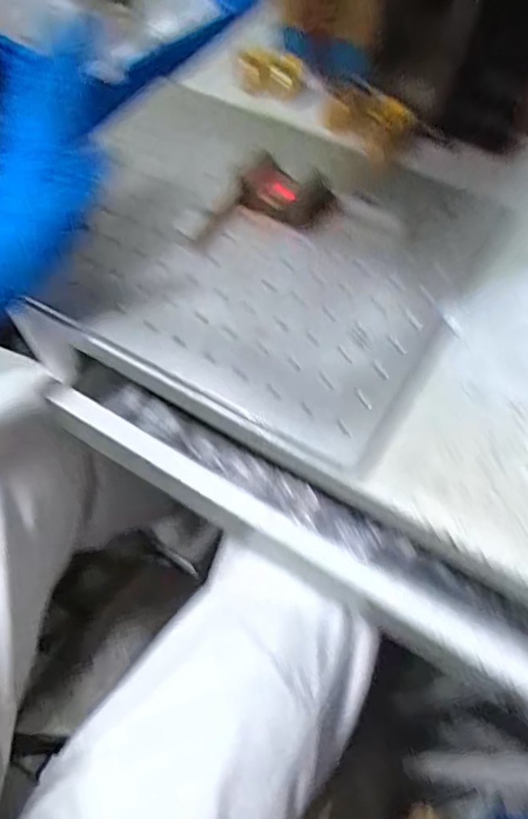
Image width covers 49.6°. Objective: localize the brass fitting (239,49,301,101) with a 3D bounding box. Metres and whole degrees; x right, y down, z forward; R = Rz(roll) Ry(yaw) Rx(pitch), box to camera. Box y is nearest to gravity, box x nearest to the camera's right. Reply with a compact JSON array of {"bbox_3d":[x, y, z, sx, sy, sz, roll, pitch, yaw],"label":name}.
[{"bbox_3d":[0.005,-0.308,0.525,0.056,0.037,0.021,9,61,5],"label":"brass fitting"}]

